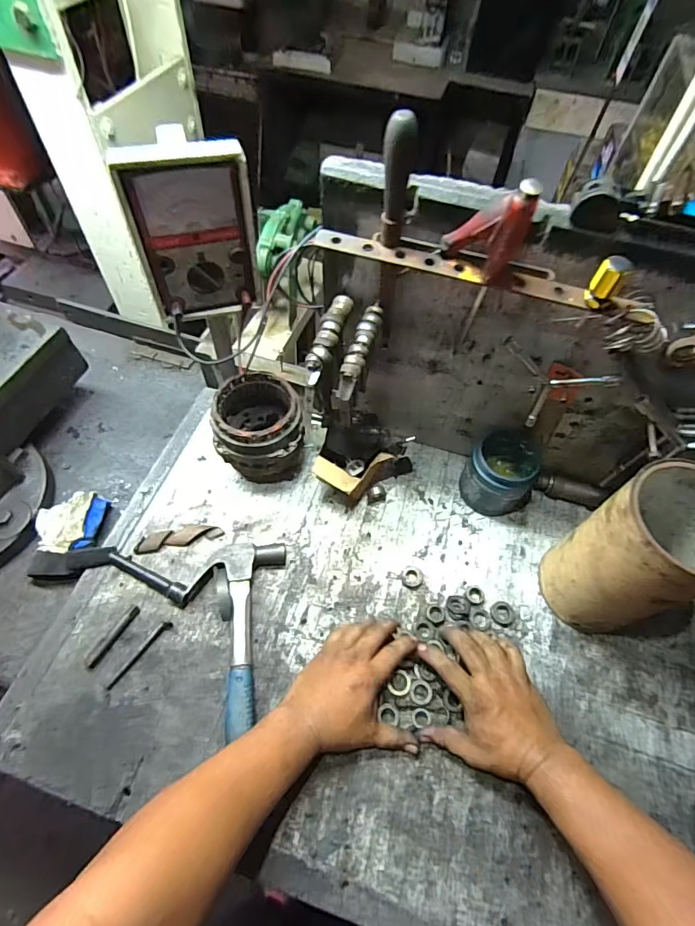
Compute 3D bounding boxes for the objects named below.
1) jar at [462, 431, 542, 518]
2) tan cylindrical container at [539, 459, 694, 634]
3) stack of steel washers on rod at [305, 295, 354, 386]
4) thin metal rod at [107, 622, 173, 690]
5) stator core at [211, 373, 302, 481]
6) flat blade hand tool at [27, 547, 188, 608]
[{"bbox_3d":[0.224,0.016,0.676,0.094,0.102,0.092,2,58,-3],"label":"jar"},{"bbox_3d":[0.333,0.117,0.541,0.129,0.241,0.121,2,58,-3],"label":"tan cylindrical container"},{"bbox_3d":[-0.021,-0.144,0.528,0.026,0.035,0.115,15,58,6],"label":"stack of steel washers on rod"},{"bbox_3d":[-0.257,0.235,0.568,0.012,0.006,0.095,36,62,17],"label":"thin metal rod"},{"bbox_3d":[-0.126,-0.046,0.690,0.121,0.129,0.131,3,58,-1],"label":"stator core"},{"bbox_3d":[-0.321,0.149,0.631,0.233,0.057,0.054,11,54,4],"label":"flat blade hand tool"}]

